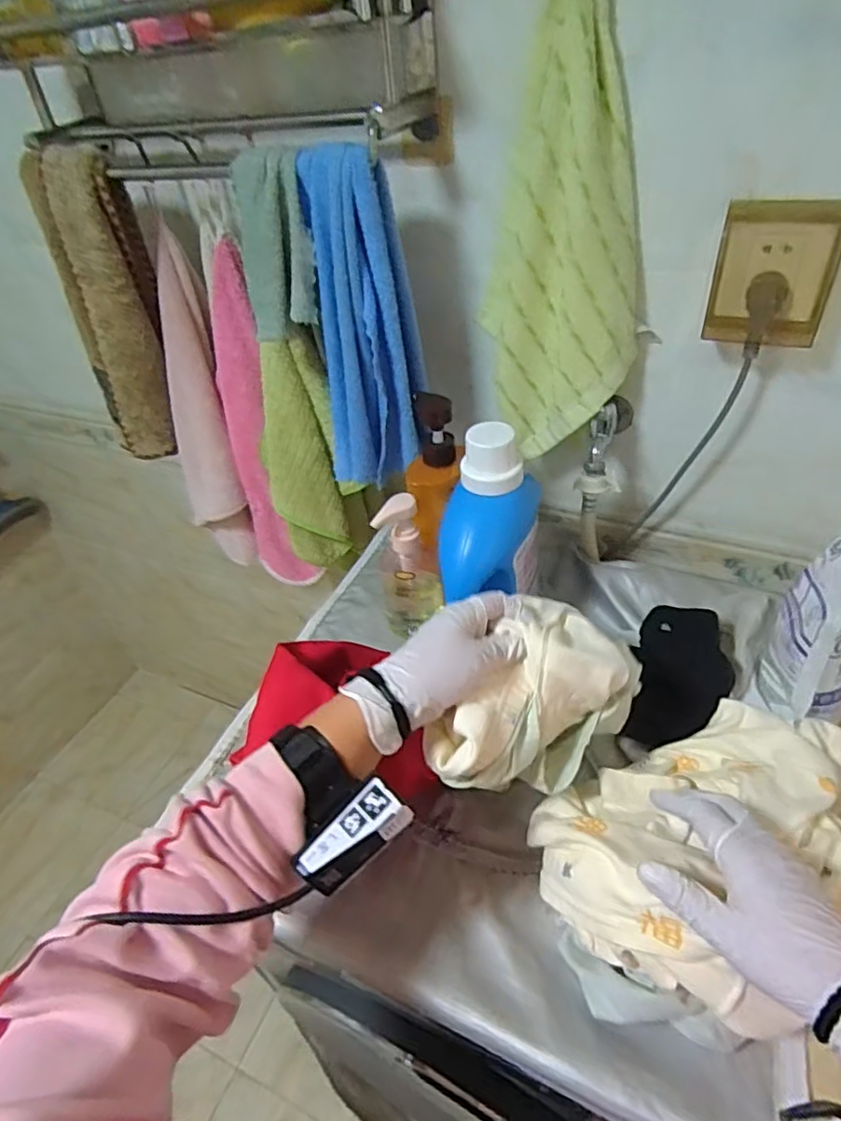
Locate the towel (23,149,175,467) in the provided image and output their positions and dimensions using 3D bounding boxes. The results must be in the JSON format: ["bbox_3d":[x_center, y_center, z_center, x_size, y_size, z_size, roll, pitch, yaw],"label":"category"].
[{"bbox_3d":[-0.397,-0.318,0.823,0.122,0.362,0.081,-17,43,-11],"label":"towel"}]

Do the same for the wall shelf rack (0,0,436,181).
[{"bbox_3d":[-0.223,-0.499,0.659,0.477,0.143,0.177,16,47,24],"label":"wall shelf rack"}]

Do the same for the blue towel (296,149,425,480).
[{"bbox_3d":[-0.060,-0.236,0.663,0.105,0.318,0.065,2,43,10],"label":"blue towel"}]

